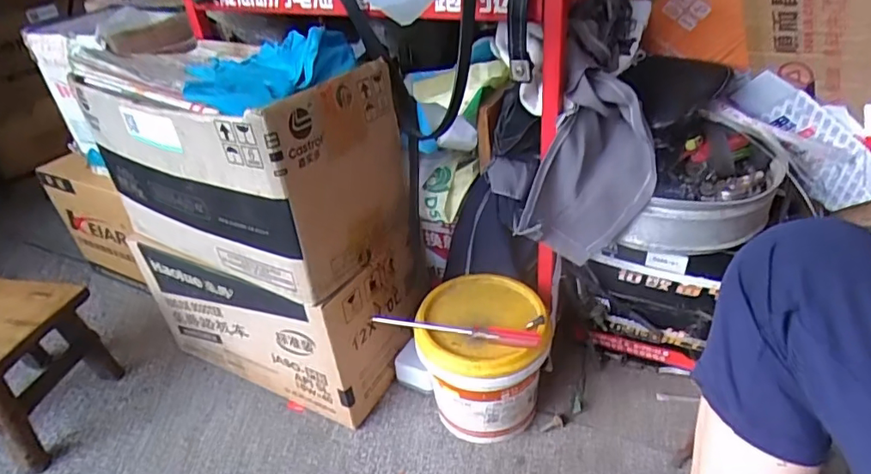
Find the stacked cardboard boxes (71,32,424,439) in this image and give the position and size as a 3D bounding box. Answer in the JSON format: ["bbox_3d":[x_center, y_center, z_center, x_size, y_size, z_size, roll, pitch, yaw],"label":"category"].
[{"bbox_3d":[-0.260,-0.018,0.824,0.434,0.472,0.236,15,38,28],"label":"stacked cardboard boxes"}]

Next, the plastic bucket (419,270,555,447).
[{"bbox_3d":[0.067,0.173,0.744,0.159,0.170,0.157,-5,33,3],"label":"plastic bucket"}]

